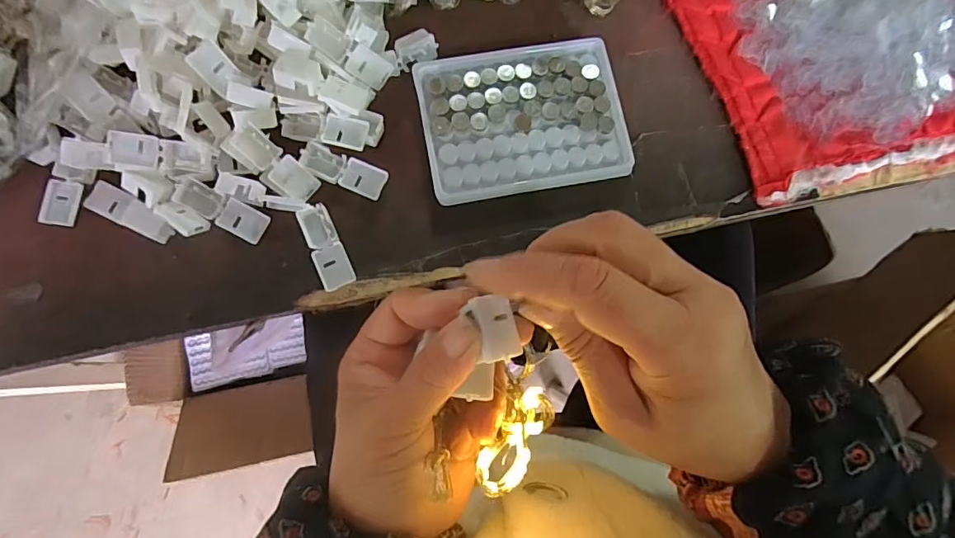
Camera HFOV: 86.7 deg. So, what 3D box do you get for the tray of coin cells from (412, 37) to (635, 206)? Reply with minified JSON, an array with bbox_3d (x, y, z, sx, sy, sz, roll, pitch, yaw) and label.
[{"bbox_3d":[0.029,-0.100,0.334,0.128,0.016,0.099,-10,81,-5],"label":"tray of coin cells"}]

